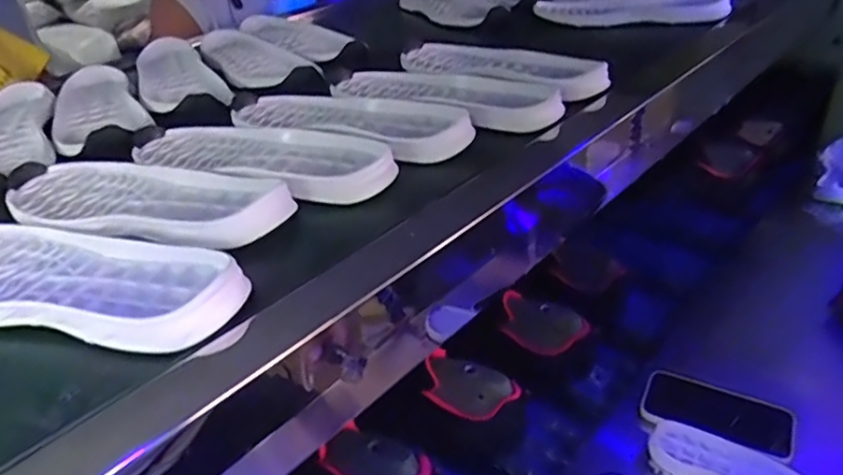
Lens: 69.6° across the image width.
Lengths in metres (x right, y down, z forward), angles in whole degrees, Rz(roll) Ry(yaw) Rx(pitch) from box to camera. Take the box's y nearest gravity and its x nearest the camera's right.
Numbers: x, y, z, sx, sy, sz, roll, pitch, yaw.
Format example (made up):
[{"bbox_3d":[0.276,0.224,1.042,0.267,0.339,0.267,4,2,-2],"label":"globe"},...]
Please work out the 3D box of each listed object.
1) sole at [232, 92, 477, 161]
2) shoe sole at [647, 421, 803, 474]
[{"bbox_3d":[-0.075,-0.121,0.602,0.256,0.023,0.101,20,42,34],"label":"sole"},{"bbox_3d":[0.310,0.234,0.610,0.155,0.025,0.071,19,42,30],"label":"shoe sole"}]

